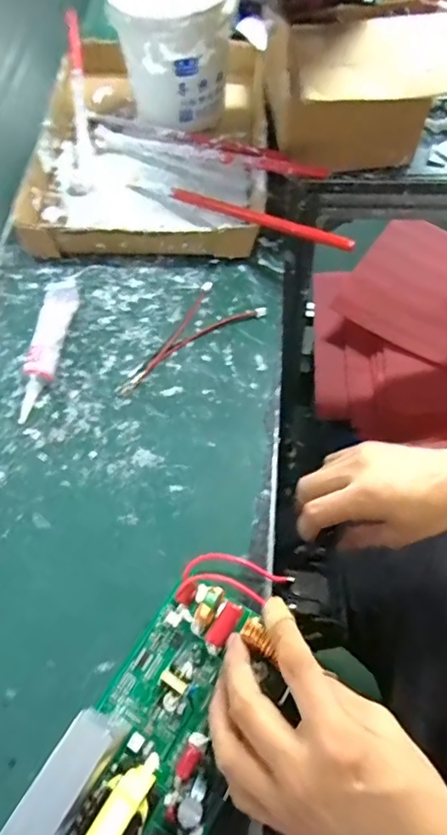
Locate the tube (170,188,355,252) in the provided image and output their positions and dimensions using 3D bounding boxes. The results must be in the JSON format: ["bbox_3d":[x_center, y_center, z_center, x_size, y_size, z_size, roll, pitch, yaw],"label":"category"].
[{"bbox_3d":[0.028,-0.184,0.465,0.204,0.014,0.012,30,68,31],"label":"tube"}]

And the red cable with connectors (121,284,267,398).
[{"bbox_3d":[-0.036,-0.072,0.447,0.146,0.009,0.057,-37,69,-15],"label":"red cable with connectors"}]

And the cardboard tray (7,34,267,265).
[{"bbox_3d":[-0.078,-0.315,0.554,0.236,0.037,0.342,0,64,2],"label":"cardboard tray"}]

